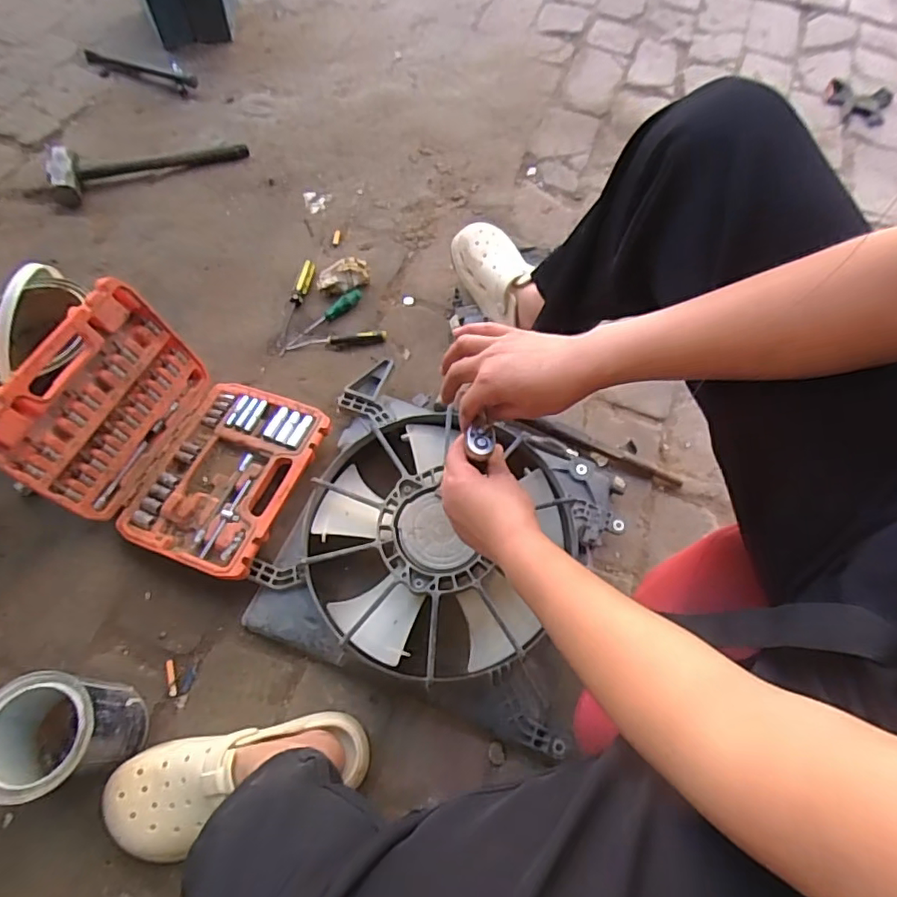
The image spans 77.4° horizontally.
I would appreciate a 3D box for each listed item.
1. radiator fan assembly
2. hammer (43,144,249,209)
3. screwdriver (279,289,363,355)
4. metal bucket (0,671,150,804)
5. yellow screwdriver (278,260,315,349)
[{"bbox_3d":[-0.002,0.105,0.701,0.397,0.083,0.374,19,66,8],"label":"radiator fan assembly"},{"bbox_3d":[-0.537,-0.512,1.010,0.337,0.043,0.110,-13,65,-7],"label":"hammer"},{"bbox_3d":[-0.203,-0.204,0.890,0.164,0.020,0.025,-39,71,-17],"label":"screwdriver"},{"bbox_3d":[-0.385,0.286,0.564,0.108,0.130,0.102,0,63,-1],"label":"metal bucket"},{"bbox_3d":[-0.243,-0.235,0.901,0.020,0.028,0.168,10,65,4],"label":"yellow screwdriver"}]

